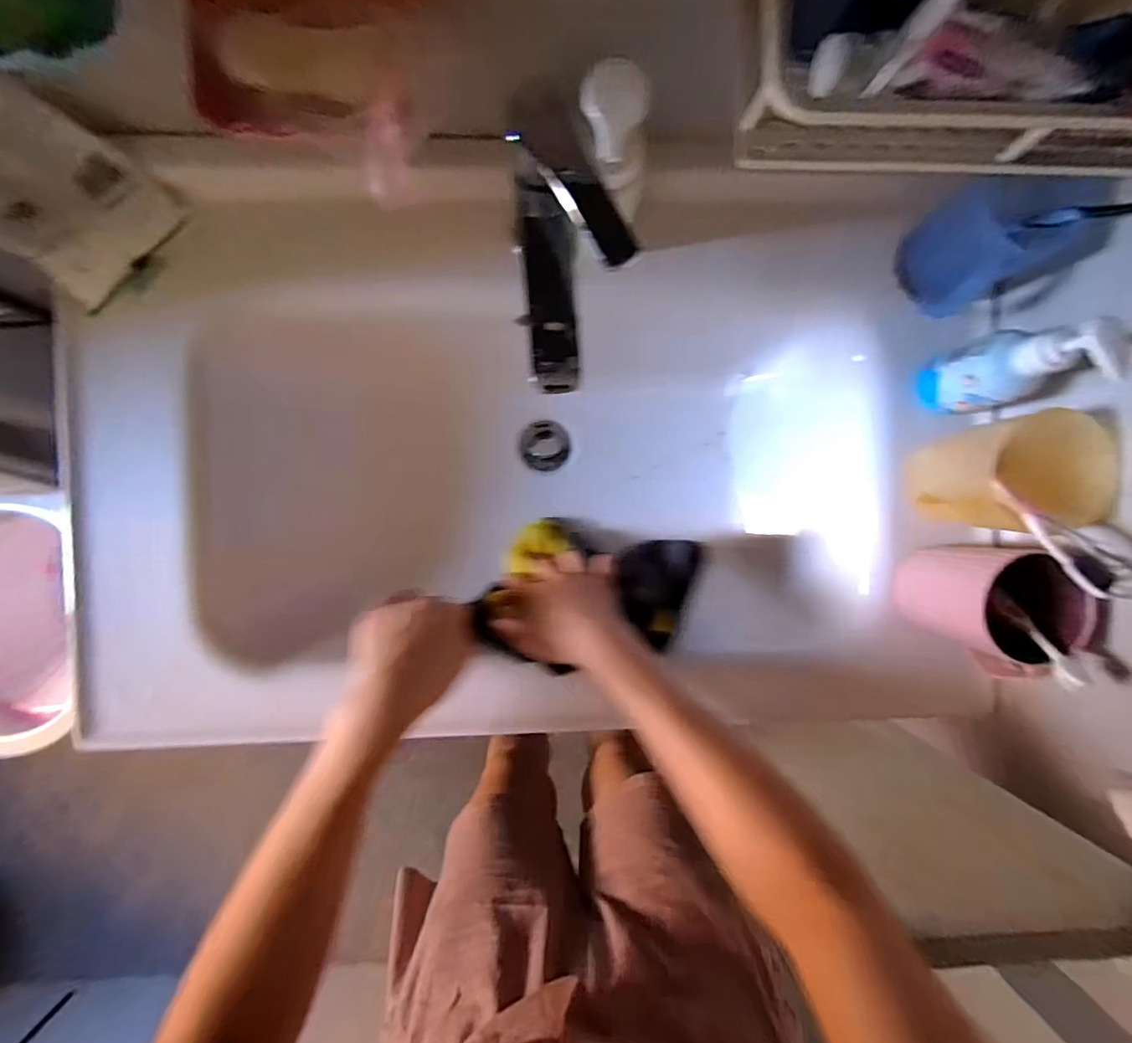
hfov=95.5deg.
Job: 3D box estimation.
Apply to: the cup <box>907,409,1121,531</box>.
[{"bbox_3d":[0.332,-0.037,0.403,0.107,0.089,0.085,-7,92,-3],"label":"cup"}]

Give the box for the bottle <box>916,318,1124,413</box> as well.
[{"bbox_3d":[0.334,-0.115,0.394,0.047,0.145,0.052,-4,92,-3],"label":"bottle"}]

